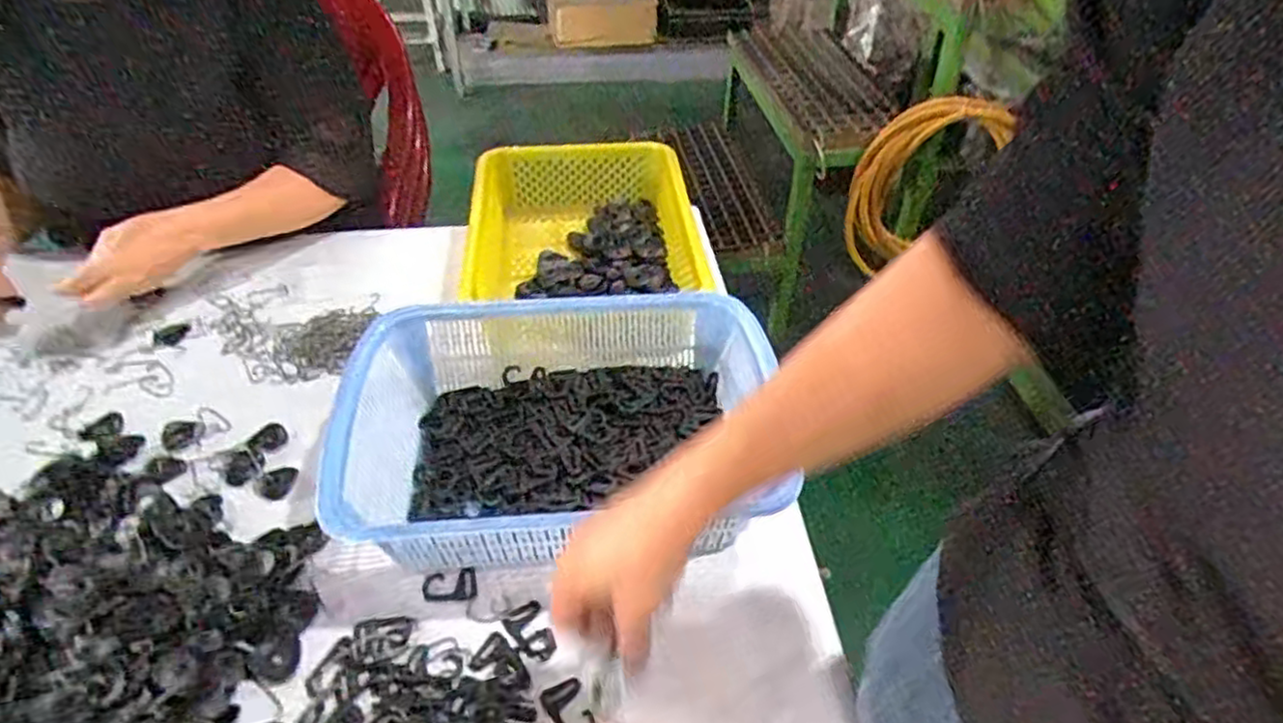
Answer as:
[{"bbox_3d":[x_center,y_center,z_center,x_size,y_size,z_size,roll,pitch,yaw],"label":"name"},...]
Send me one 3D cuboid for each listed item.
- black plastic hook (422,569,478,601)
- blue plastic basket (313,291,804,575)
[{"bbox_3d":[-0.153,0.177,0.575,0.043,0.006,0.023,-5,43,-7],"label":"black plastic hook"},{"bbox_3d":[-0.076,0.057,0.640,0.376,0.097,0.252,-4,43,-6],"label":"blue plastic basket"}]

